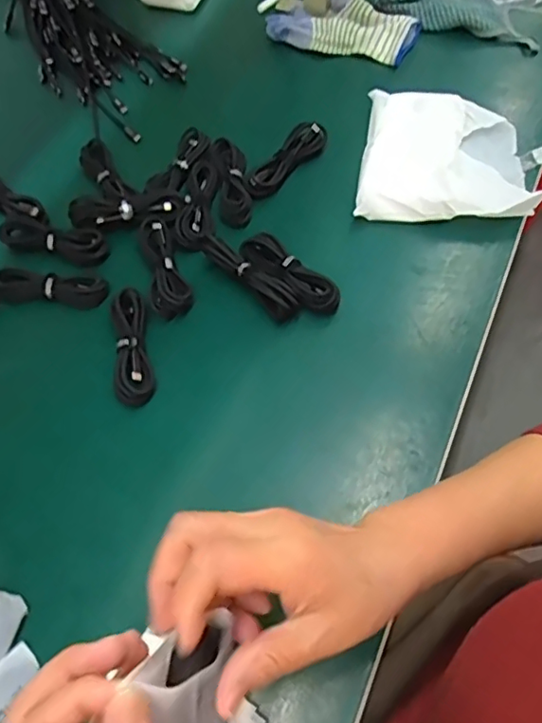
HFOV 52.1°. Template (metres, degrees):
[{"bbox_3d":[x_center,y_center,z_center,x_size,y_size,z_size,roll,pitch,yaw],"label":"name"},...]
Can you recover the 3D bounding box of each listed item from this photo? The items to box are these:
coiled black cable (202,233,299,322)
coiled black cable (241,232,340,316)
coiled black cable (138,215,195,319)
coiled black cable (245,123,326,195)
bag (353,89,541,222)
[{"bbox_3d":[-0.016,-0.077,0.498,0.104,0.025,0.027,39,69,23],"label":"coiled black cable"},{"bbox_3d":[0.016,-0.081,0.508,0.037,0.017,0.106,-40,65,-18],"label":"coiled black cable"},{"bbox_3d":[-0.103,-0.091,0.518,0.037,0.015,0.110,-18,60,-7],"label":"coiled black cable"},{"bbox_3d":[0.016,-0.212,0.580,0.032,0.018,0.113,34,67,21],"label":"coiled black cable"},{"bbox_3d":[0.178,-0.211,0.566,0.163,0.030,0.170,5,60,7],"label":"bag"}]

